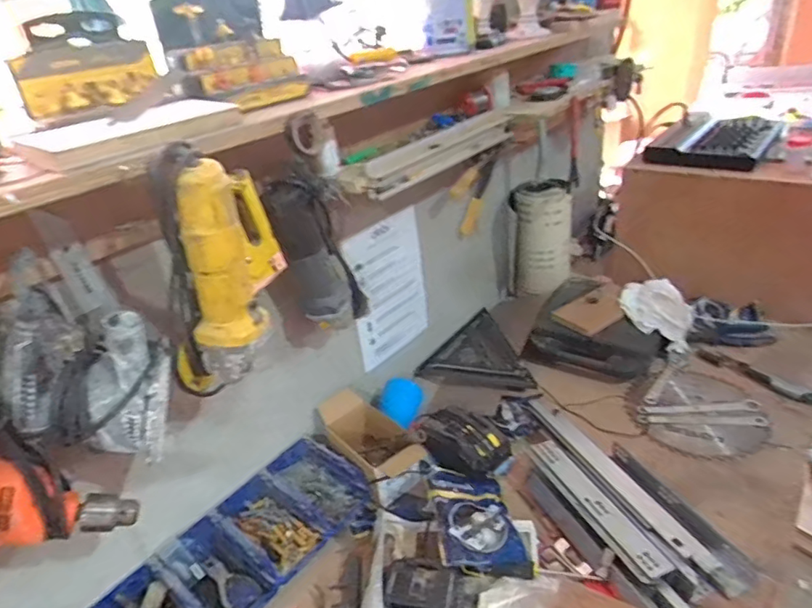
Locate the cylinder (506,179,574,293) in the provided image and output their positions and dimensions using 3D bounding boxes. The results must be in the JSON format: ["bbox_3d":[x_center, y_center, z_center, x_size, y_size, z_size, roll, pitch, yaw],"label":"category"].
[{"bbox_3d":[0.353,-0.166,1.368,0.136,0.278,0.136,7,33,24],"label":"cylinder"}]

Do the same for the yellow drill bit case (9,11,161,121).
[{"bbox_3d":[-0.358,-0.271,0.594,0.036,0.097,0.153,0,27,47],"label":"yellow drill bit case"}]

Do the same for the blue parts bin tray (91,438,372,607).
[{"bbox_3d":[-0.309,0.431,0.749,0.189,0.078,0.599,19,39,37],"label":"blue parts bin tray"}]

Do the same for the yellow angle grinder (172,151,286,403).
[{"bbox_3d":[-0.230,-0.046,0.645,0.113,0.257,0.189,-7,30,0],"label":"yellow angle grinder"}]

